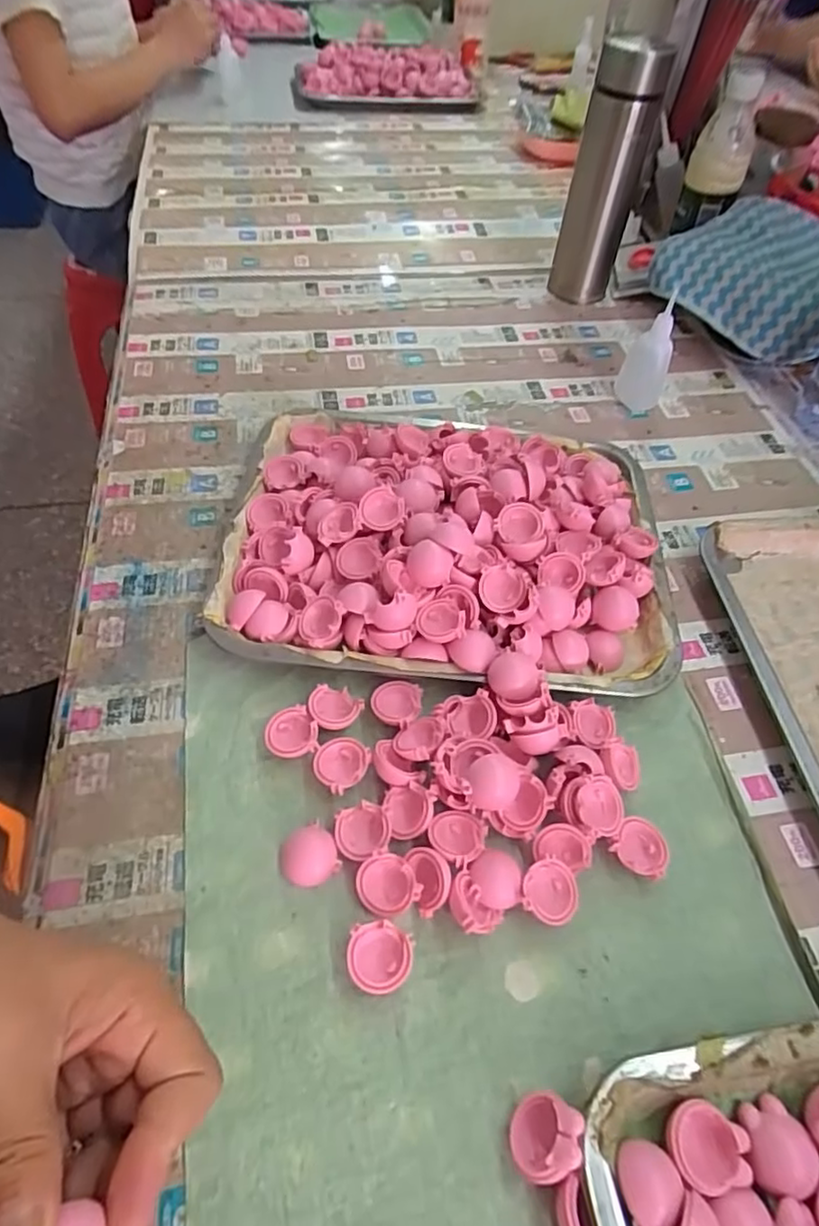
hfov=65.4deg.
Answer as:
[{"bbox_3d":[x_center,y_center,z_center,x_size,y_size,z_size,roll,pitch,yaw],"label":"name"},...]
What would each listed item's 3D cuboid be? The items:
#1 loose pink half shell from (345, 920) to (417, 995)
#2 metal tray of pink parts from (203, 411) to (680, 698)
[{"bbox_3d":[-0.014,0.162,0.300,0.030,0.014,0.029,-2,53,-5],"label":"loose pink half shell"},{"bbox_3d":[0.027,-0.060,0.444,0.296,0.053,0.234,5,53,0],"label":"metal tray of pink parts"}]

